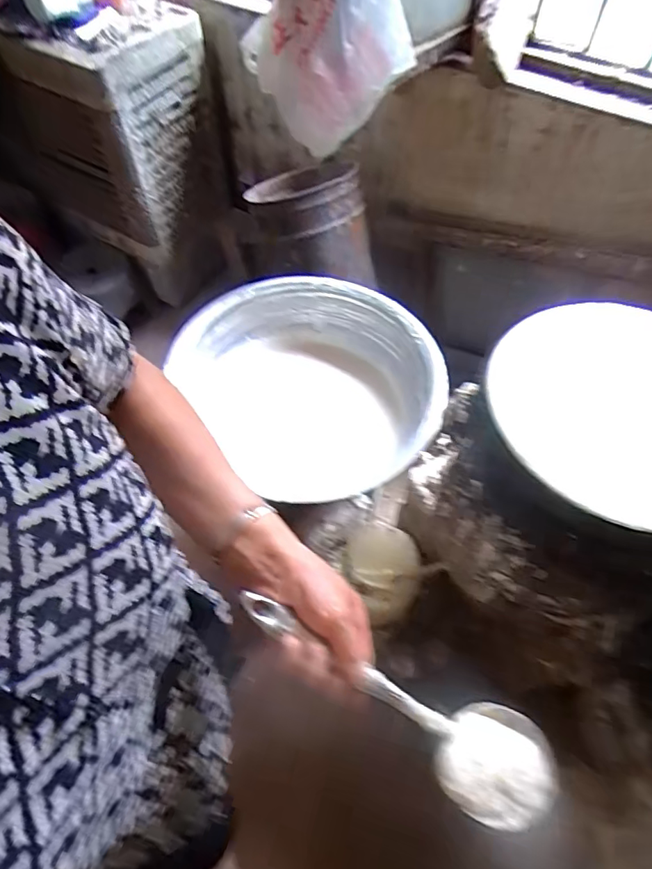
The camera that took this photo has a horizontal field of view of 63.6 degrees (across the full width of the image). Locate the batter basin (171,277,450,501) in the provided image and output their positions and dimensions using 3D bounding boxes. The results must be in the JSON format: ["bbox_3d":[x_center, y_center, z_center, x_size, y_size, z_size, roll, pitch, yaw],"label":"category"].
[{"bbox_3d":[-0.032,-0.115,1.090,0.496,0.165,0.470,-1,57,1],"label":"batter basin"}]

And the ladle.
[{"bbox_3d":[0.072,0.236,0.447,0.301,0.059,0.093,37,59,-18],"label":"ladle"}]

